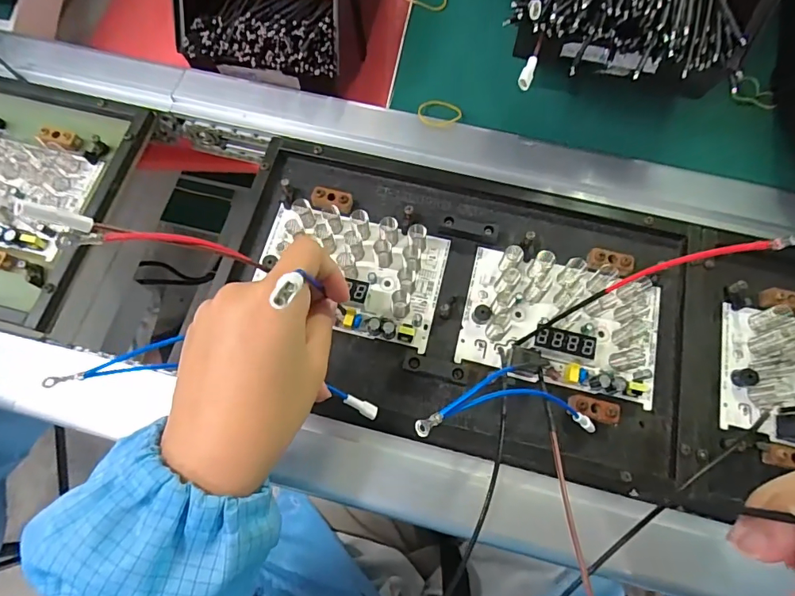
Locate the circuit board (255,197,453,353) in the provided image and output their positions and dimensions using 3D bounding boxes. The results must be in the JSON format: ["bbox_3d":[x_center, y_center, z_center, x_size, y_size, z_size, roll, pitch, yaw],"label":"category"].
[{"bbox_3d":[-0.036,-0.023,0.333,0.137,0.021,0.089,13,73,5],"label":"circuit board"}]

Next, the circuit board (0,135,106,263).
[{"bbox_3d":[-0.321,-0.087,0.356,0.129,0.014,0.090,14,72,4],"label":"circuit board"}]

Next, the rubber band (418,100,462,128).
[{"bbox_3d":[0.036,-0.159,0.387,0.037,0.004,0.027,9,73,4],"label":"rubber band"}]

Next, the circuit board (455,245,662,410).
[{"bbox_3d":[0.120,0.015,0.321,0.138,0.017,0.090,13,73,5],"label":"circuit board"}]

